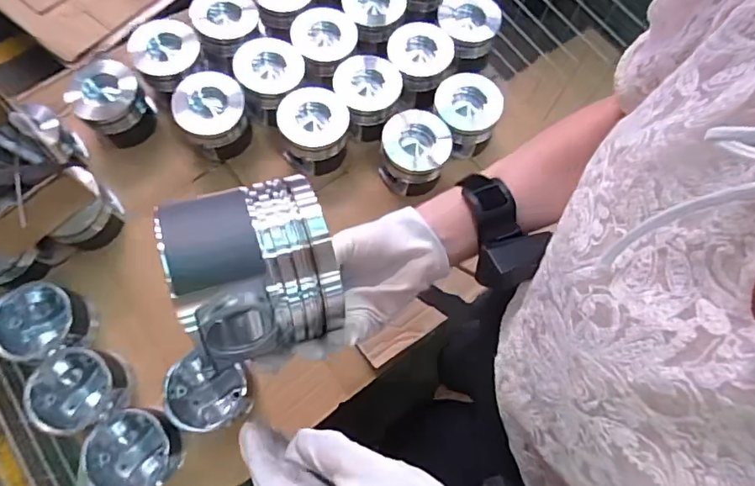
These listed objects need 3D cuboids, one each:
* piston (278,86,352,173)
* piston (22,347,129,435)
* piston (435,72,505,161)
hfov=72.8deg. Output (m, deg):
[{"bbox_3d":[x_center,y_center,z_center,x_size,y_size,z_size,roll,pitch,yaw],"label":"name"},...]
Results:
[{"bbox_3d":[-0.106,-0.189,0.882,0.113,0.106,0.110,0,71,-1],"label":"piston"},{"bbox_3d":[-0.421,0.205,0.718,0.111,0.073,0.112,0,71,-1],"label":"piston"},{"bbox_3d":[0.156,-0.228,0.895,0.107,0.092,0.119,-22,73,-9],"label":"piston"}]

